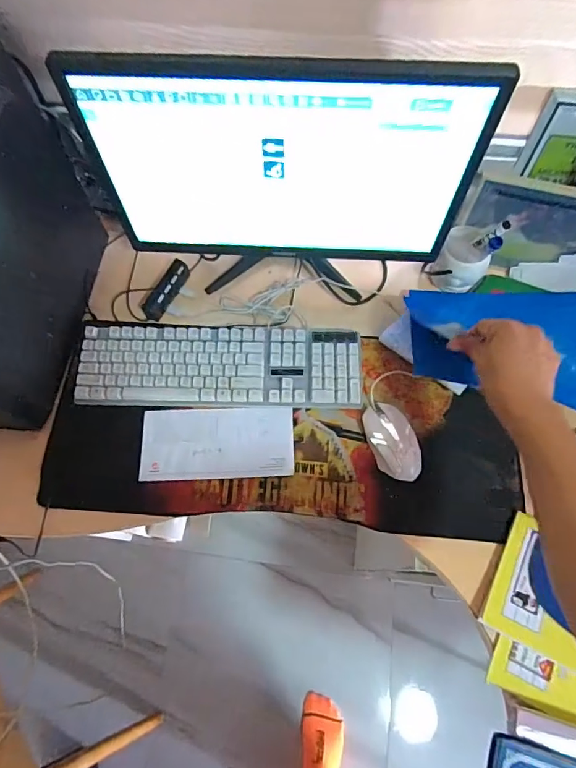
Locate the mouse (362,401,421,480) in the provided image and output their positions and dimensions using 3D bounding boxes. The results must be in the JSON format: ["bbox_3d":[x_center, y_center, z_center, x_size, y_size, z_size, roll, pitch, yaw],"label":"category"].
[{"bbox_3d":[0.149,0.080,0.649,0.060,0.032,0.114,-15,69,-5],"label":"mouse"}]

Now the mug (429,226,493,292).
[{"bbox_3d":[0.274,-0.189,0.719,0.075,0.094,0.072,0,68,1],"label":"mug"}]

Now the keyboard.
[{"bbox_3d":[-0.104,-0.030,0.704,0.426,0.025,0.133,1,68,2],"label":"keyboard"}]

